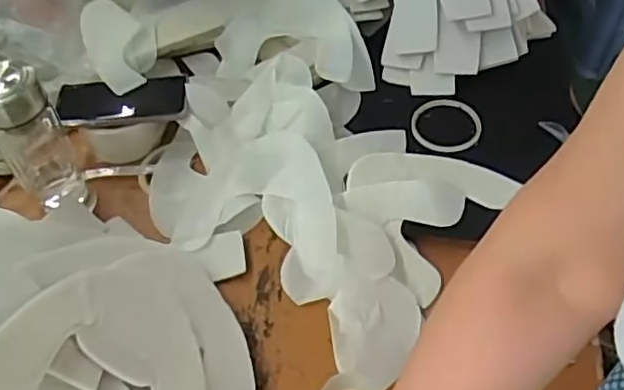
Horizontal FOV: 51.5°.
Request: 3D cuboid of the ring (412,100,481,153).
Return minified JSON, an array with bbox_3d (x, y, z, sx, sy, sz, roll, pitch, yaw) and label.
[{"bbox_3d":[0.168,-0.092,0.804,0.084,0.008,0.092,-1,51,2],"label":"ring"}]

